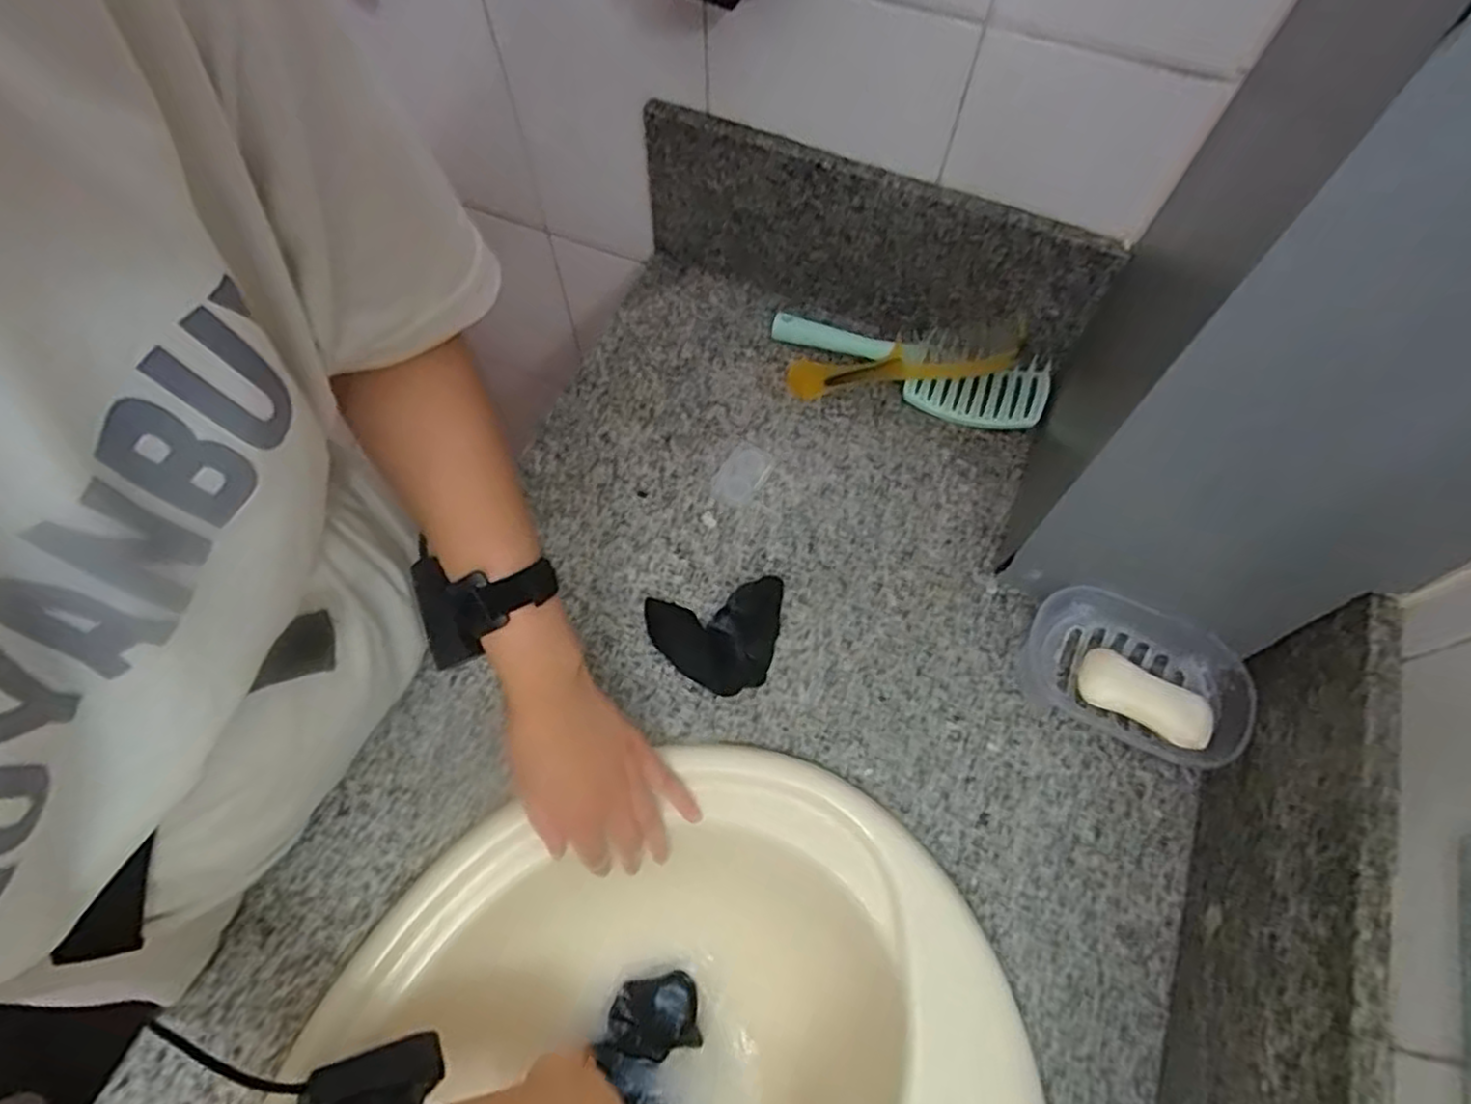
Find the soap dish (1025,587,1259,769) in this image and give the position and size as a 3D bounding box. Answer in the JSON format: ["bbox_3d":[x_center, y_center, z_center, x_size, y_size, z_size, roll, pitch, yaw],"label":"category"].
[{"bbox_3d":[0.290,0.097,0.526,0.154,0.058,0.094,26,66,10],"label":"soap dish"}]

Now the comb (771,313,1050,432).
[{"bbox_3d":[0.160,-0.170,0.661,0.259,0.039,0.067,14,65,4],"label":"comb"}]

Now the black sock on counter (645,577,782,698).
[{"bbox_3d":[-0.014,0.064,0.548,0.106,0.038,0.086,-5,65,-5],"label":"black sock on counter"}]

